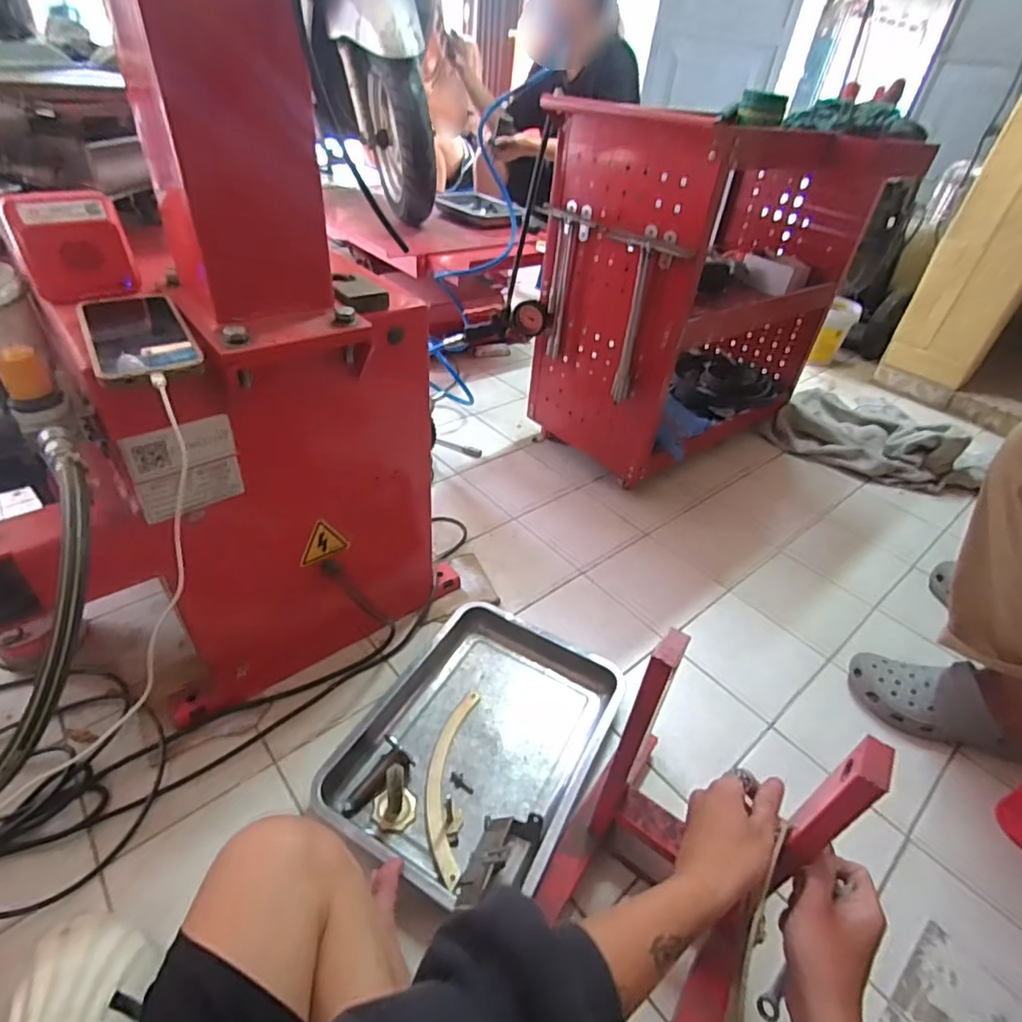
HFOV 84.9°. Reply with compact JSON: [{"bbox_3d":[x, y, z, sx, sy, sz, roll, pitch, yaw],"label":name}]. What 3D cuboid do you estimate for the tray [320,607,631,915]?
[{"bbox_3d":[-0.037,0.318,0.784,0.300,0.051,0.399,22,41,19],"label":"tray"}]

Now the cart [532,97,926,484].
[{"bbox_3d":[0.415,-0.459,1.216,0.652,0.624,0.366,-21,46,-30],"label":"cart"}]

